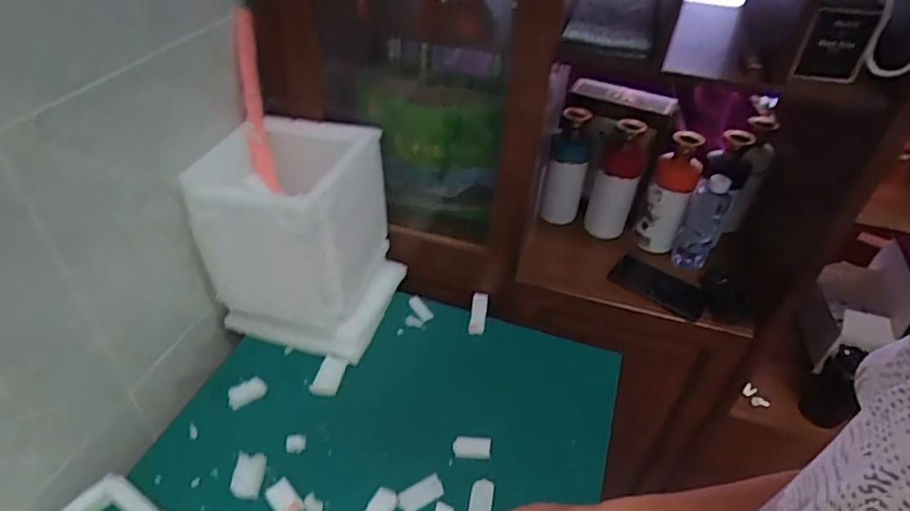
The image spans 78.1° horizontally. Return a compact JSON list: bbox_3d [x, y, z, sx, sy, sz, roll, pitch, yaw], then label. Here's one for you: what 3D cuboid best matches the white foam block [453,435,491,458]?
[{"bbox_3d":[0.025,0.271,0.795,0.052,0.021,0.027,6,40,2],"label":"white foam block"}]

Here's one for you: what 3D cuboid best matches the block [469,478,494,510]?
[{"bbox_3d":[0.034,0.328,0.732,0.031,0.012,0.069,9,40,7],"label":"block"}]

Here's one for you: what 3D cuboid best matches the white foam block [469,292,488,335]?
[{"bbox_3d":[0.042,0.102,0.984,0.027,0.009,0.073,8,77,5],"label":"white foam block"}]

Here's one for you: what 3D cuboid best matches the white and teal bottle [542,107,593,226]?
[{"bbox_3d":[0.216,-0.172,1.068,0.073,0.220,0.088,12,40,10],"label":"white and teal bottle"}]

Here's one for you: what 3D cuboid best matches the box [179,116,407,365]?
[{"bbox_3d":[-0.231,-0.027,0.875,0.228,0.297,0.213,12,40,9],"label":"box"}]

